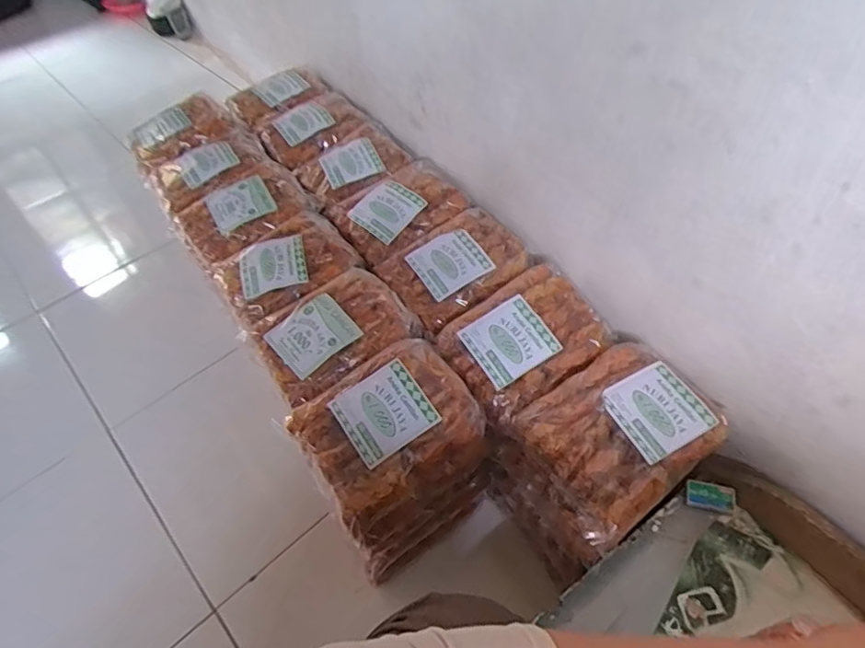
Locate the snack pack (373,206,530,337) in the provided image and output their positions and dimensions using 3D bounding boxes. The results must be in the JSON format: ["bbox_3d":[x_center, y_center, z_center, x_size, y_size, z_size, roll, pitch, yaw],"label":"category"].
[{"bbox_3d":[0.033,-0.090,0.800,0.194,0.040,0.170,-33,56,-21],"label":"snack pack"}]

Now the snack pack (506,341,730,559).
[{"bbox_3d":[0.220,0.133,0.640,0.204,0.096,0.164,-32,56,-21],"label":"snack pack"}]

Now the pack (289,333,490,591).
[{"bbox_3d":[-0.049,0.172,0.702,0.192,0.245,0.151,-31,56,-20],"label":"pack"}]

